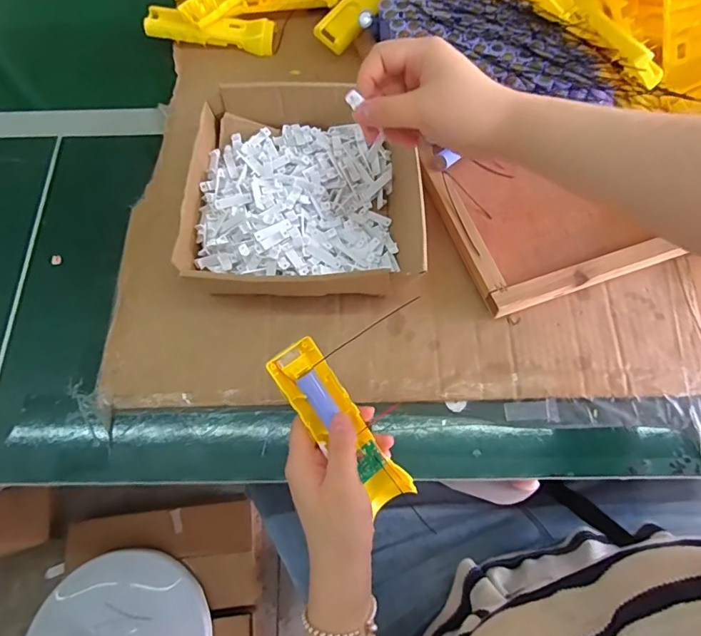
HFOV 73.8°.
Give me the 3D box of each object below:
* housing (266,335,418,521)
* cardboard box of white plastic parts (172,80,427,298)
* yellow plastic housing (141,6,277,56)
[{"bbox_3d":[-0.006,0.090,0.382,0.041,0.022,0.156,-38,100,-12],"label":"housing"},{"bbox_3d":[-0.052,-0.134,0.490,0.232,0.058,0.234,-3,68,0],"label":"cardboard box of white plastic parts"},{"bbox_3d":[-0.179,-0.371,0.604,0.161,0.035,0.038,6,69,4],"label":"yellow plastic housing"}]

